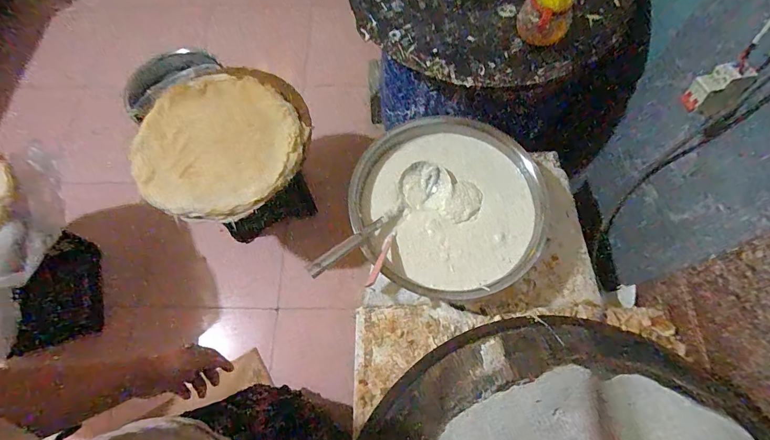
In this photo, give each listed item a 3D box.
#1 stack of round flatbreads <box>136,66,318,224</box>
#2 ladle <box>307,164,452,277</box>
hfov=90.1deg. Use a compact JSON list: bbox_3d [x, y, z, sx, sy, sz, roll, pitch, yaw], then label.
[{"bbox_3d":[-0.425,-0.199,1.028,0.401,0.126,0.479,39,73,15],"label":"stack of round flatbreads"},{"bbox_3d":[-0.011,-0.015,0.769,0.345,0.080,0.117,-31,71,-11],"label":"ladle"}]

